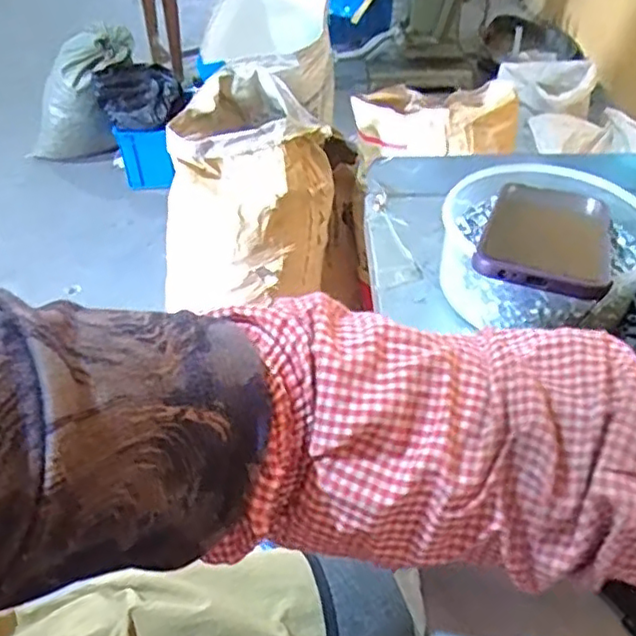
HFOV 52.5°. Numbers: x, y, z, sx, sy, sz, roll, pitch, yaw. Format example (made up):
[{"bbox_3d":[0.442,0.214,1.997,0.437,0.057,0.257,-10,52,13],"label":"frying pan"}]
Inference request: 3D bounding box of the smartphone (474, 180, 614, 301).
[{"bbox_3d":[0.159,-0.059,0.447,0.082,0.018,0.151,17,32,18],"label":"smartphone"}]

